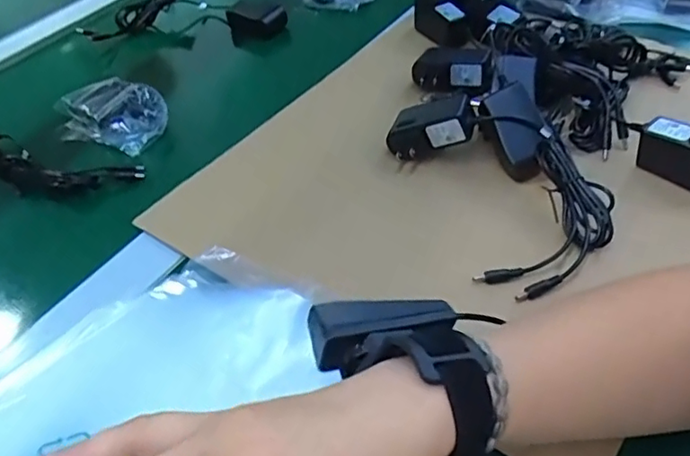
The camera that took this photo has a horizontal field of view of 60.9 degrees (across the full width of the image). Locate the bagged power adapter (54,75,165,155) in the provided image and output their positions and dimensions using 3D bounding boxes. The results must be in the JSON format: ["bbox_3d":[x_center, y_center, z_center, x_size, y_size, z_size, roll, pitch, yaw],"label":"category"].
[{"bbox_3d":[-0.251,-0.125,0.612,0.138,0.034,0.084,24,53,27],"label":"bagged power adapter"}]

